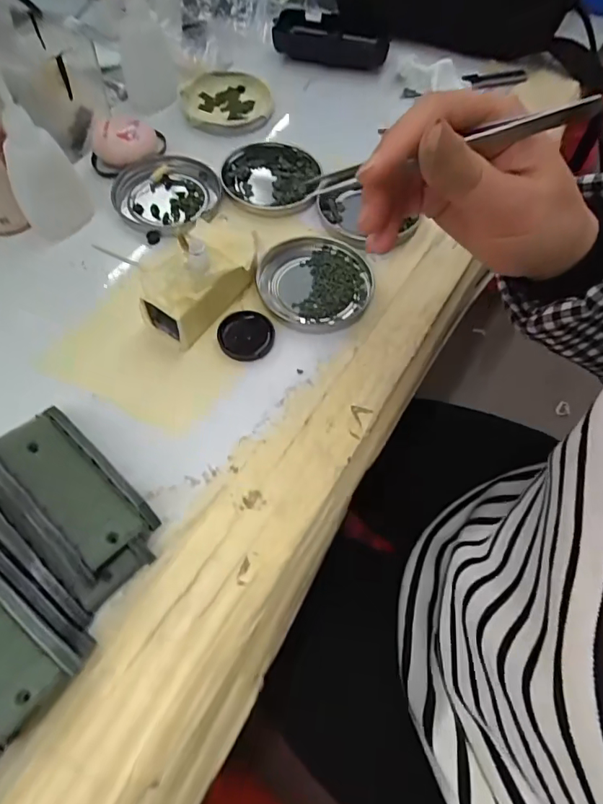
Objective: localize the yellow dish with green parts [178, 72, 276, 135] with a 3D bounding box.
[{"bbox_3d":[-0.066,-0.262,0.435,0.077,0.024,0.077,1,60,-2],"label":"yellow dish with green parts"}]

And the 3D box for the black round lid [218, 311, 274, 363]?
[{"bbox_3d":[-0.036,-0.043,0.315,0.035,0.007,0.036,1,60,-2],"label":"black round lid"}]

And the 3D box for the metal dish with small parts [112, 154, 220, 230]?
[{"bbox_3d":[-0.102,-0.159,0.374,0.077,0.011,0.078,1,60,-2],"label":"metal dish with small parts"}]

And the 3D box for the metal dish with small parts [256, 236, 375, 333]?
[{"bbox_3d":[0.010,-0.083,0.338,0.075,0.011,0.079,1,60,-2],"label":"metal dish with small parts"}]

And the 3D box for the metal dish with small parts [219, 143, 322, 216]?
[{"bbox_3d":[-0.024,-0.176,0.384,0.074,0.010,0.071,1,60,-2],"label":"metal dish with small parts"}]

